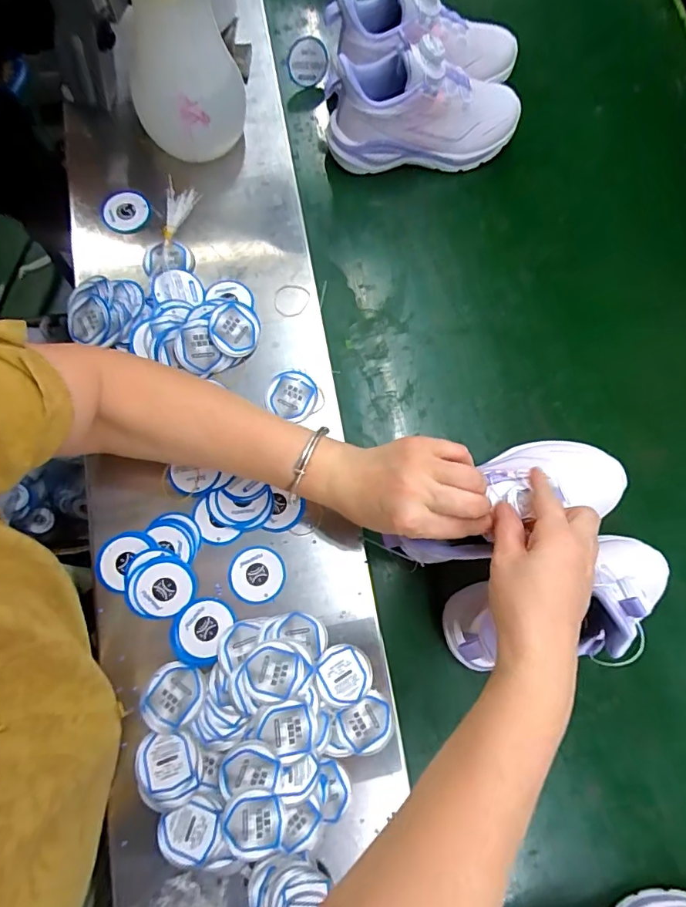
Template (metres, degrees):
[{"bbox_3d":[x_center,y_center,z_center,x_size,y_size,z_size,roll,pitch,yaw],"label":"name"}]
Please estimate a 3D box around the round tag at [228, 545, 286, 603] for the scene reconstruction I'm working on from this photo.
[{"bbox_3d":[-0.076,0.107,0.425,0.047,0.004,0.047,2,75,-9],"label":"round tag"}]

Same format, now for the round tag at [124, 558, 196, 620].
[{"bbox_3d":[-0.154,0.113,0.407,0.055,0.007,0.048,-7,79,-3],"label":"round tag"}]

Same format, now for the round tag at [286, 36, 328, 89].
[{"bbox_3d":[-0.041,-0.454,0.560,0.045,0.047,0.011,-10,54,-21],"label":"round tag"}]

